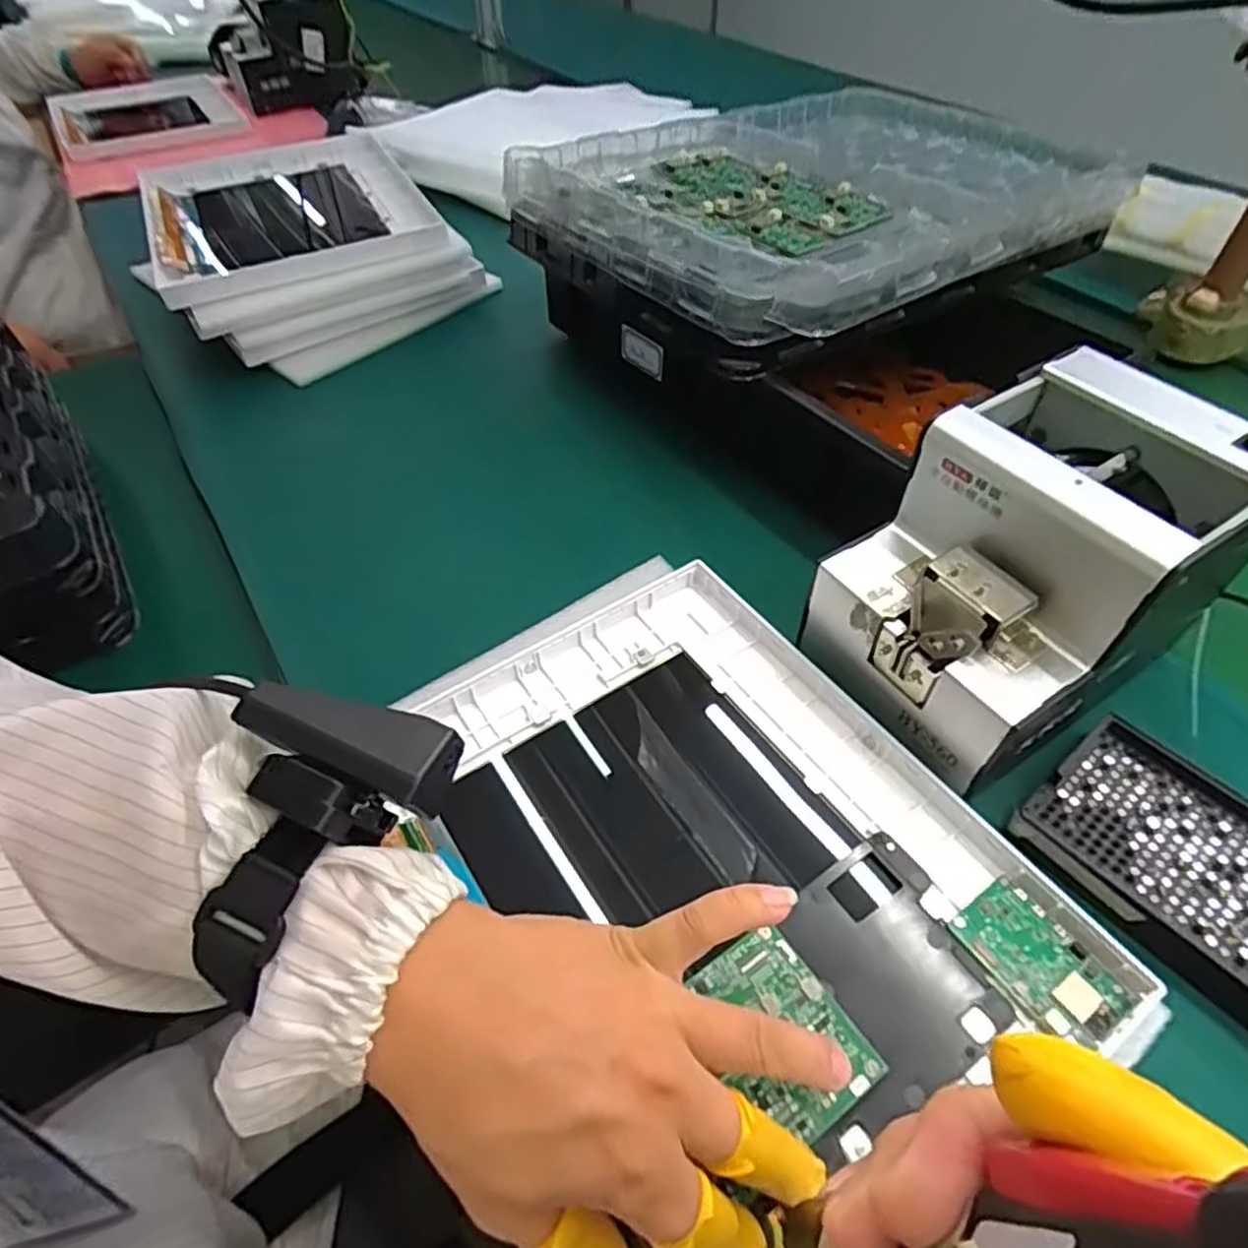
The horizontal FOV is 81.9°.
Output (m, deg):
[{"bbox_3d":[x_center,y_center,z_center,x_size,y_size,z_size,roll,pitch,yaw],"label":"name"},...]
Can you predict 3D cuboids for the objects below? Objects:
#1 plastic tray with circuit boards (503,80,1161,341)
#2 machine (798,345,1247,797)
[{"bbox_3d":[0.183,-0.366,0.594,0.458,0.065,0.330,-35,58,-26],"label":"plastic tray with circuit boards"},{"bbox_3d":[0.206,-0.028,0.369,0.175,0.138,0.129,-26,54,-20],"label":"machine"}]

